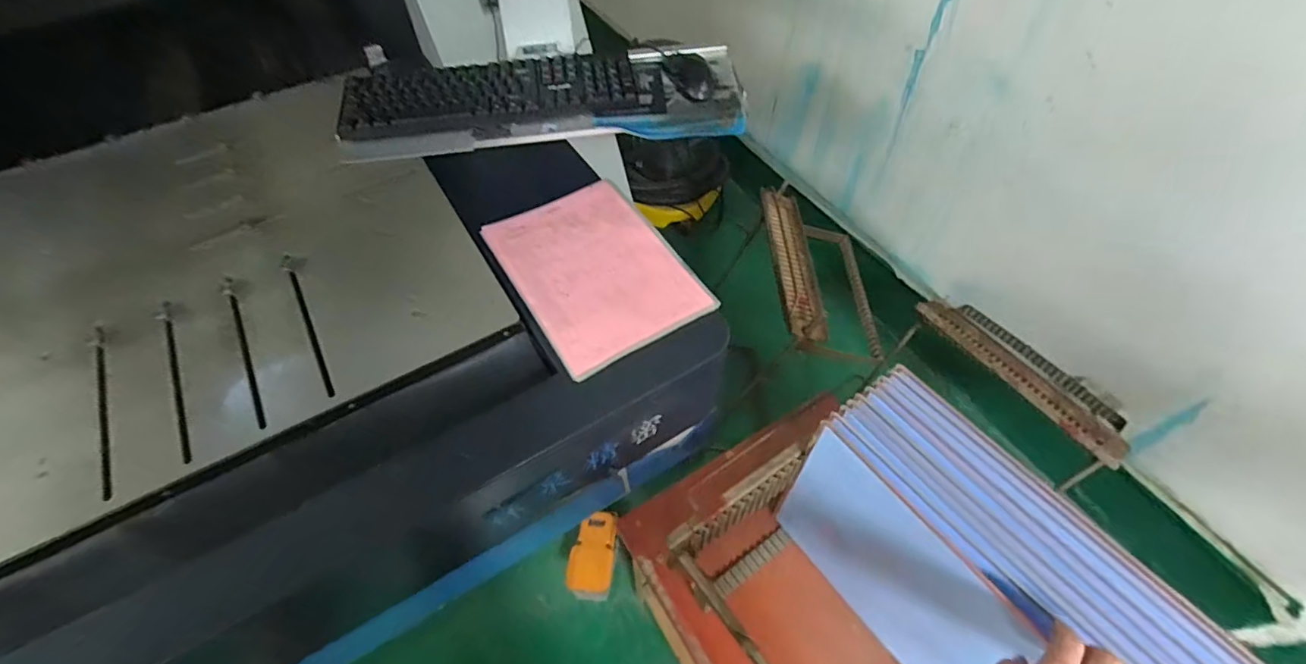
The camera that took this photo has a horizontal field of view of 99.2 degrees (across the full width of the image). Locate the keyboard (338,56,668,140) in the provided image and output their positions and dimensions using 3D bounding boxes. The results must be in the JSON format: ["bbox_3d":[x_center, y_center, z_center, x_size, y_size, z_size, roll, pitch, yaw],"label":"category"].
[{"bbox_3d":[-0.214,-0.351,0.813,0.454,0.037,0.115,-7,55,-4],"label":"keyboard"}]

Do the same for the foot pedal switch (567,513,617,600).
[{"bbox_3d":[-0.138,0.512,1.275,0.100,0.055,0.189,6,70,2],"label":"foot pedal switch"}]

